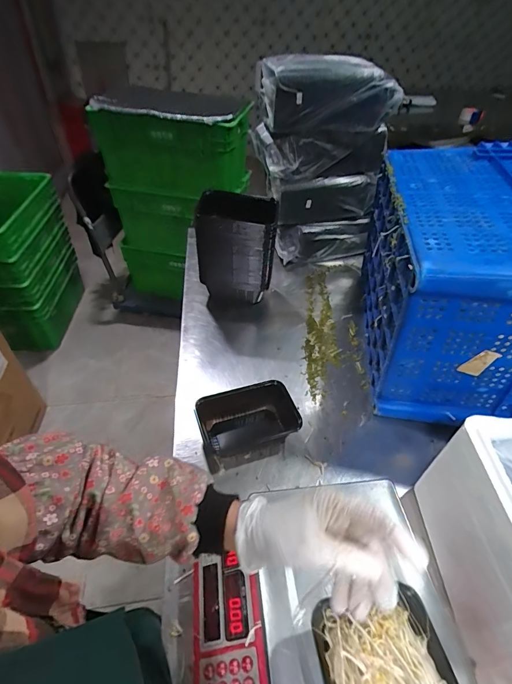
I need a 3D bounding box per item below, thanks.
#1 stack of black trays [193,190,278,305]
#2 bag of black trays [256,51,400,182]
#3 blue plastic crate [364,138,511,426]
[{"bbox_3d":[-0.050,-0.211,0.919,0.179,0.267,0.121,1,45,-3],"label":"stack of black trays"},{"bbox_3d":[0.176,-0.585,0.965,0.326,0.245,0.155,-6,46,-9],"label":"bag of black trays"},{"bbox_3d":[0.413,-0.146,0.768,0.312,0.355,0.518,8,45,5],"label":"blue plastic crate"}]

